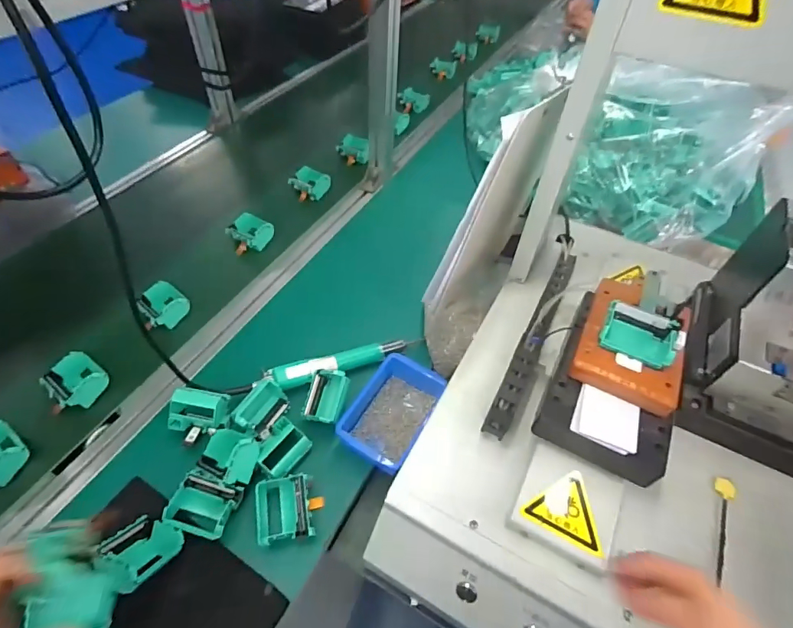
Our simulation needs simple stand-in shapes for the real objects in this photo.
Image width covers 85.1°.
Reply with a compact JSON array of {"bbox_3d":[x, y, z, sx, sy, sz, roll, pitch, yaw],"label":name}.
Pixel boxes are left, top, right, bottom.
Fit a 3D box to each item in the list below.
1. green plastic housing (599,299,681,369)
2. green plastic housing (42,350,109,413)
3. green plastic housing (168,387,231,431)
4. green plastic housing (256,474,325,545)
[{"bbox_3d":[0.256,0.022,0.456,0.070,0.019,0.057,25,54,16],"label":"green plastic housing"},{"bbox_3d":[-0.449,0.097,0.602,0.082,0.039,0.077,38,59,24],"label":"green plastic housing"},{"bbox_3d":[-0.261,0.131,0.570,0.073,0.042,0.052,1,51,-2],"label":"green plastic housing"},{"bbox_3d":[-0.127,0.235,0.519,0.075,0.040,0.072,-7,52,-9],"label":"green plastic housing"}]

